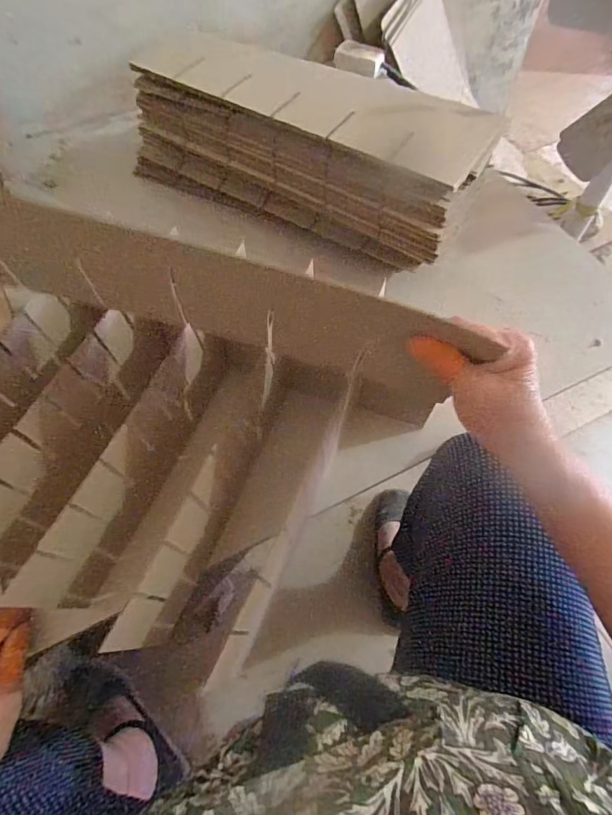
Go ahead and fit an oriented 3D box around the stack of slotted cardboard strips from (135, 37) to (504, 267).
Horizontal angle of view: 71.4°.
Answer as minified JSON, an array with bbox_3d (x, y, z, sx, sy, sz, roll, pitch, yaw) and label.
[{"bbox_3d":[-0.017,-0.350,0.565,0.483,0.130,0.150,30,66,18],"label":"stack of slotted cardboard strips"}]

